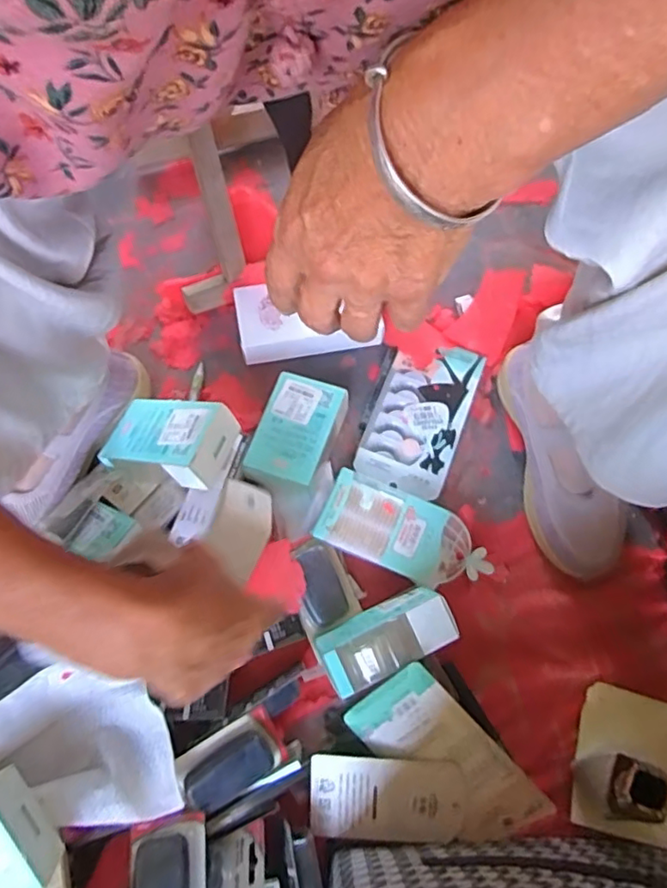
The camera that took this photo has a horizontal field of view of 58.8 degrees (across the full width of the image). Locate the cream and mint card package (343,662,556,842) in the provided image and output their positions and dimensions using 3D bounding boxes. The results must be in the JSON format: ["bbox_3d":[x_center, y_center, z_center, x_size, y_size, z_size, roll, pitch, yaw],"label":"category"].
[{"bbox_3d":[0.093,0.252,0.470,0.161,0.009,0.078,44,102,-1],"label":"cream and mint card package"}]

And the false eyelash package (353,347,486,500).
[{"bbox_3d":[0.087,-0.032,0.611,0.095,0.009,0.171,20,71,7],"label":"false eyelash package"}]

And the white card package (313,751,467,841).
[{"bbox_3d":[0.043,0.285,0.475,0.121,0.004,0.072,2,100,1],"label":"white card package"}]

